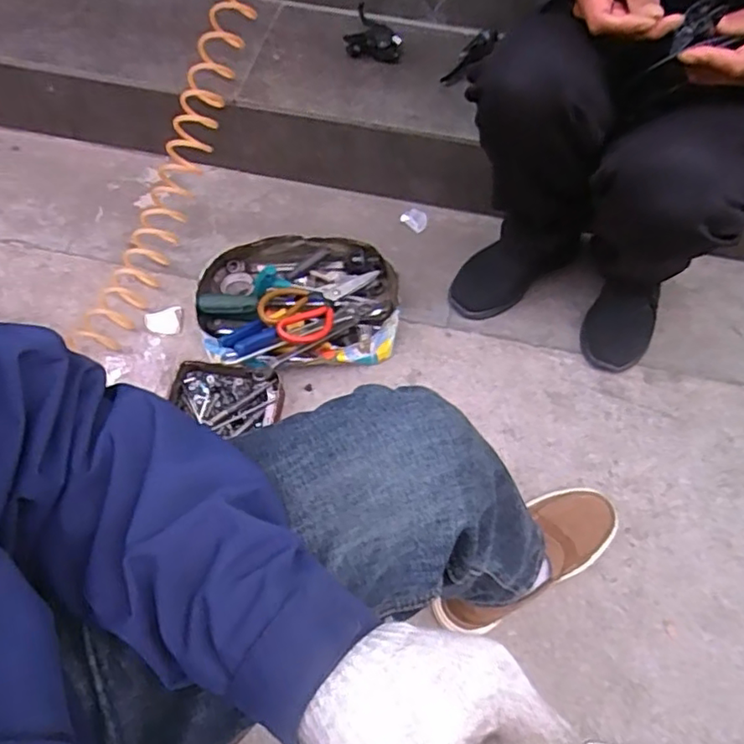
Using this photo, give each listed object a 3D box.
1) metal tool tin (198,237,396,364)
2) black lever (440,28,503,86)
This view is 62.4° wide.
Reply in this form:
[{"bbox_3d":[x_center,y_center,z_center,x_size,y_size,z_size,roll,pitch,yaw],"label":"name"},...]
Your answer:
[{"bbox_3d":[-0.114,-0.104,0.962,0.305,0.075,0.238,1,61,-3],"label":"metal tool tin"},{"bbox_3d":[0.163,-0.529,1.029,0.116,0.029,0.032,-43,67,14],"label":"black lever"}]

